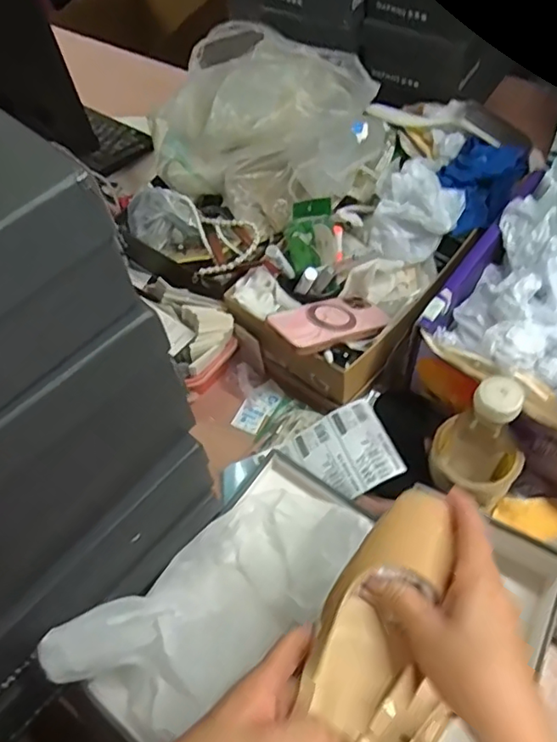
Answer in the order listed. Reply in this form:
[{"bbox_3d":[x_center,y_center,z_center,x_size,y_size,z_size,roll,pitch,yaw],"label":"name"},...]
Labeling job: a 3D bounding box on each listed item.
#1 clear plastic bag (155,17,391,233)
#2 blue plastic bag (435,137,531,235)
[{"bbox_3d":[-0.014,-0.339,0.765,0.323,0.123,0.243,29,65,21],"label":"clear plastic bag"},{"bbox_3d":[0.250,-0.239,0.735,0.091,0.058,0.128,32,66,22],"label":"blue plastic bag"}]

